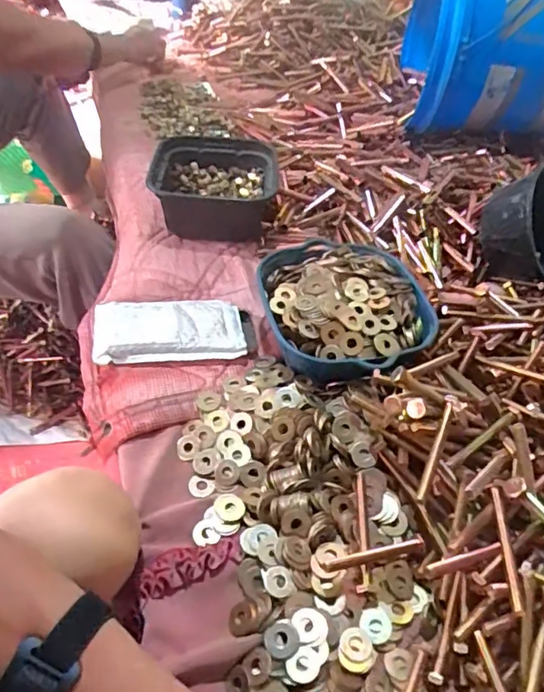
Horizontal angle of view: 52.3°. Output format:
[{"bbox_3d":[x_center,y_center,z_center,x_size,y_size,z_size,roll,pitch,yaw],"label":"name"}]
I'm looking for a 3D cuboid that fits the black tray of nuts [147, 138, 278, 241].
[{"bbox_3d":[-0.079,-0.220,0.774,0.175,0.067,0.166,-2,47,-9],"label":"black tray of nuts"}]

